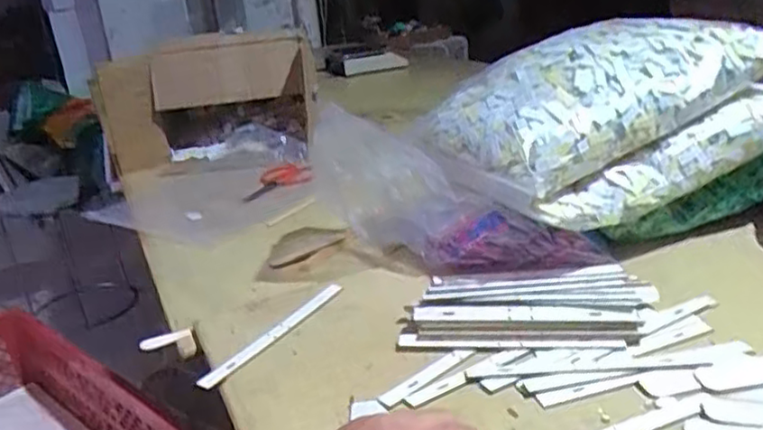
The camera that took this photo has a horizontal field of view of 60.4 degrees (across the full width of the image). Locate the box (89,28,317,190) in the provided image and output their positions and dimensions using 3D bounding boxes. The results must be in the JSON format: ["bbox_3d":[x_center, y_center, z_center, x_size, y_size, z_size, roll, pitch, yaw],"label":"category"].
[{"bbox_3d":[-0.346,-0.214,1.284,0.431,0.238,0.200,-8,22,-4],"label":"box"}]

